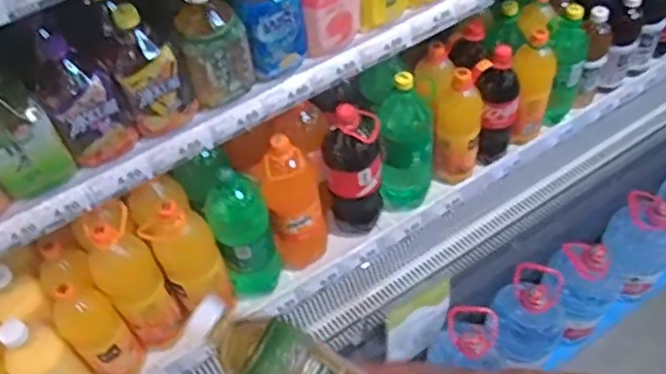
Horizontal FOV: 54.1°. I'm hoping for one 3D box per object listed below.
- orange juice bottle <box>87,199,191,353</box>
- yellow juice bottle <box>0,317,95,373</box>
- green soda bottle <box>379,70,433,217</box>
[{"bbox_3d":[-0.327,0.163,1.088,0.092,0.291,0.102,-36,58,-20],"label":"orange juice bottle"},{"bbox_3d":[-0.460,0.292,1.057,0.072,0.223,0.090,27,60,23],"label":"yellow juice bottle"},{"bbox_3d":[0.137,-0.083,1.242,0.106,0.312,0.099,1,53,6],"label":"green soda bottle"}]

